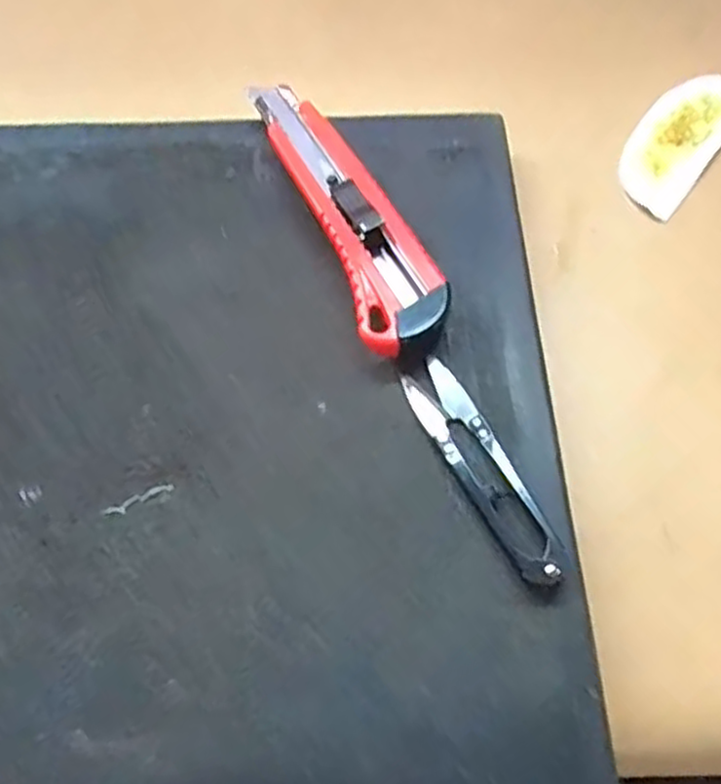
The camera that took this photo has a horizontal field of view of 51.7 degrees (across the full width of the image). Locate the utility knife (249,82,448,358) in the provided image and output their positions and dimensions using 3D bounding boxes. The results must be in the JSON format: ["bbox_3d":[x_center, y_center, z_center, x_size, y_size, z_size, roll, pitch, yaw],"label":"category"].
[{"bbox_3d":[-0.006,-0.082,0.322,0.038,0.021,0.151,-19,65,-9],"label":"utility knife"}]

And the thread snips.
[{"bbox_3d":[0.046,0.026,0.272,0.022,0.011,0.094,-26,66,-12],"label":"thread snips"}]

